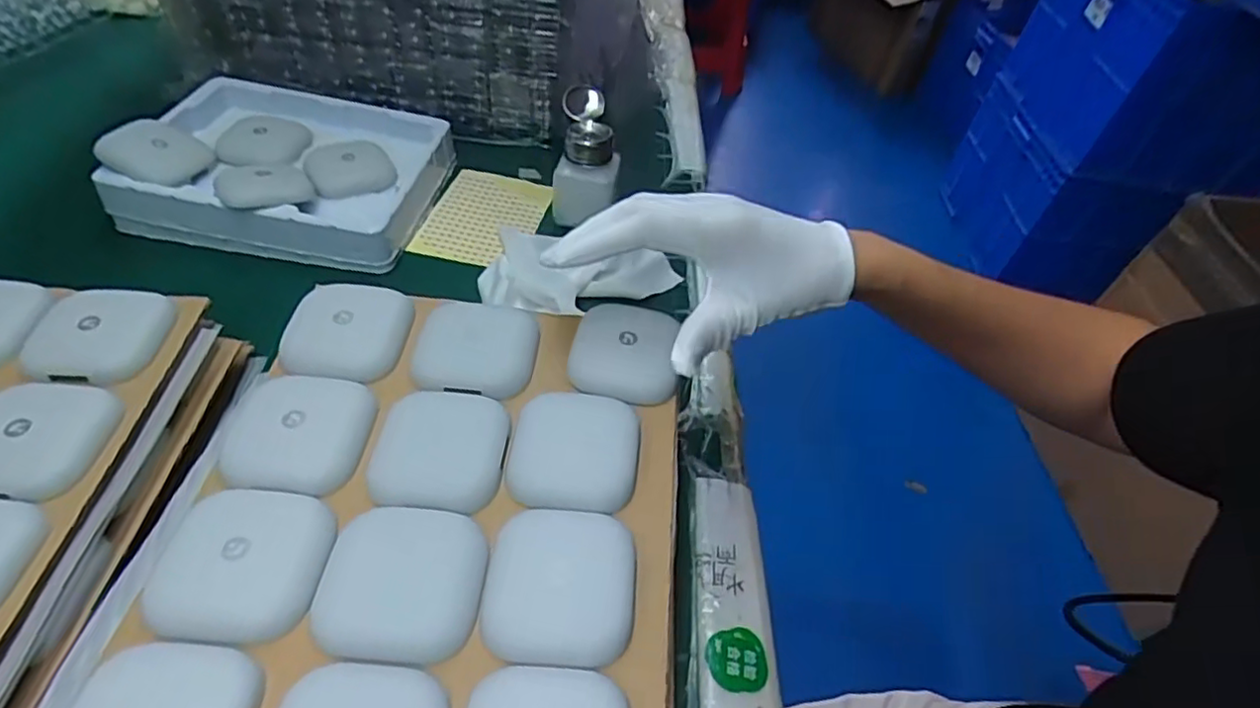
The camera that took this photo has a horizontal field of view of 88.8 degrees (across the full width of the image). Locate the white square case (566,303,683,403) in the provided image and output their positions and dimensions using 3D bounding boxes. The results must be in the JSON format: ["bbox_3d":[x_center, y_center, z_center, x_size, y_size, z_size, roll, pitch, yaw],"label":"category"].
[{"bbox_3d":[-0.003,-0.002,0.367,0.058,0.014,0.062,4,46,0],"label":"white square case"}]

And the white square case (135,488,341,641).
[{"bbox_3d":[-0.165,0.087,0.273,0.064,0.013,0.064,7,49,-2],"label":"white square case"}]

